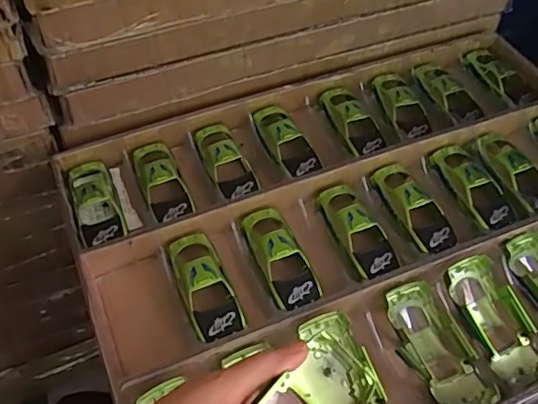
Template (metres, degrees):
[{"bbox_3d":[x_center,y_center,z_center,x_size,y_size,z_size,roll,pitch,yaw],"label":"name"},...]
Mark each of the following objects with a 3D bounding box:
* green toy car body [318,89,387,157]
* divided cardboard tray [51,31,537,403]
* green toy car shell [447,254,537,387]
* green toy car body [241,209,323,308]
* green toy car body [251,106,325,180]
[{"bbox_3d":[0.111,-0.104,0.714,0.051,0.022,0.128,-12,53,-10],"label":"green toy car body"},{"bbox_3d":[0.133,0.038,0.645,0.659,0.091,0.465,-20,55,-15],"label":"divided cardboard tray"},{"bbox_3d":[0.225,0.116,0.550,0.054,0.037,0.121,-17,55,-14],"label":"green toy car shell"},{"bbox_3d":[0.012,0.055,0.591,0.048,0.020,0.121,-17,55,-14],"label":"green toy car body"},{"bbox_3d":[0.022,-0.076,0.694,0.048,0.026,0.130,-17,54,-13],"label":"green toy car body"}]

